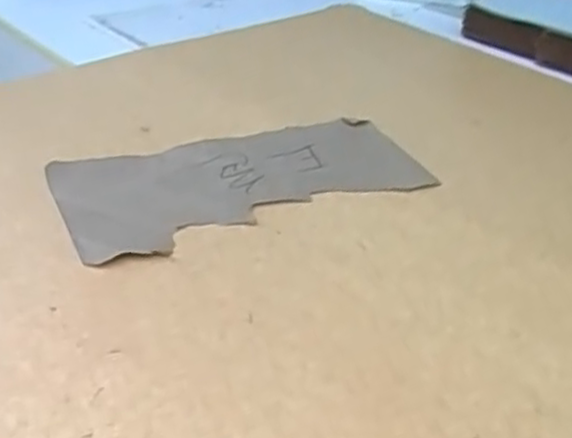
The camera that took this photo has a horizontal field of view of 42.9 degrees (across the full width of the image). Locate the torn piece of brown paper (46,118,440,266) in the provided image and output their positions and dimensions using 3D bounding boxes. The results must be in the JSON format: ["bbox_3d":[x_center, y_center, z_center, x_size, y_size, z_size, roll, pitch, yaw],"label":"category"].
[{"bbox_3d":[-0.035,-0.034,0.592,0.286,0.009,0.136,-15,37,-24],"label":"torn piece of brown paper"}]

